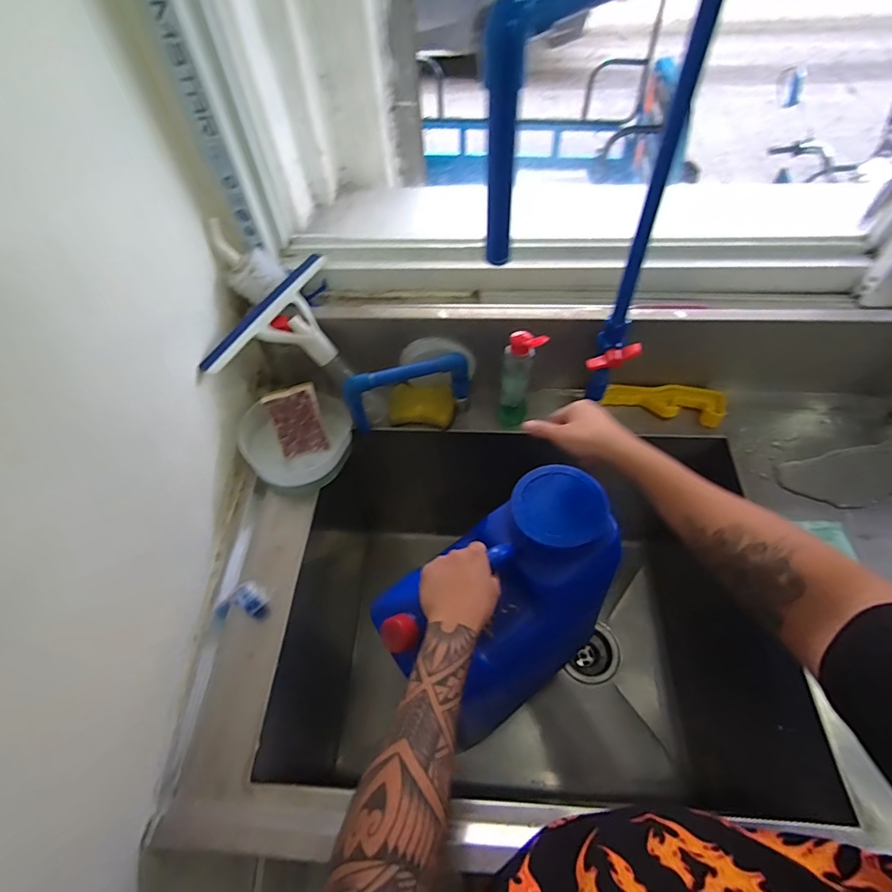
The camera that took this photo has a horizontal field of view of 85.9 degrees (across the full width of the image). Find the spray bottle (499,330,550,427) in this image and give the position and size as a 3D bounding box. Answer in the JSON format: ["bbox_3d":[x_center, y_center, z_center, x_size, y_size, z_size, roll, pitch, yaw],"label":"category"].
[{"bbox_3d":[0.107,-0.094,0.699,0.050,0.165,0.061,10,57,9],"label":"spray bottle"}]

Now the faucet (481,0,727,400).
[{"bbox_3d":[0.138,-0.156,0.469,0.257,0.466,0.055,-38,63,-21],"label":"faucet"}]

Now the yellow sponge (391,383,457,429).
[{"bbox_3d":[-0.035,-0.063,0.753,0.101,0.032,0.067,7,82,7],"label":"yellow sponge"}]

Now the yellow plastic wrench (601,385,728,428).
[{"bbox_3d":[0.335,-0.073,0.739,0.171,0.030,0.050,14,58,11],"label":"yellow plastic wrench"}]

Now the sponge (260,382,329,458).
[{"bbox_3d":[-0.211,-0.035,0.681,0.068,0.095,0.018,-15,16,-13],"label":"sponge"}]

